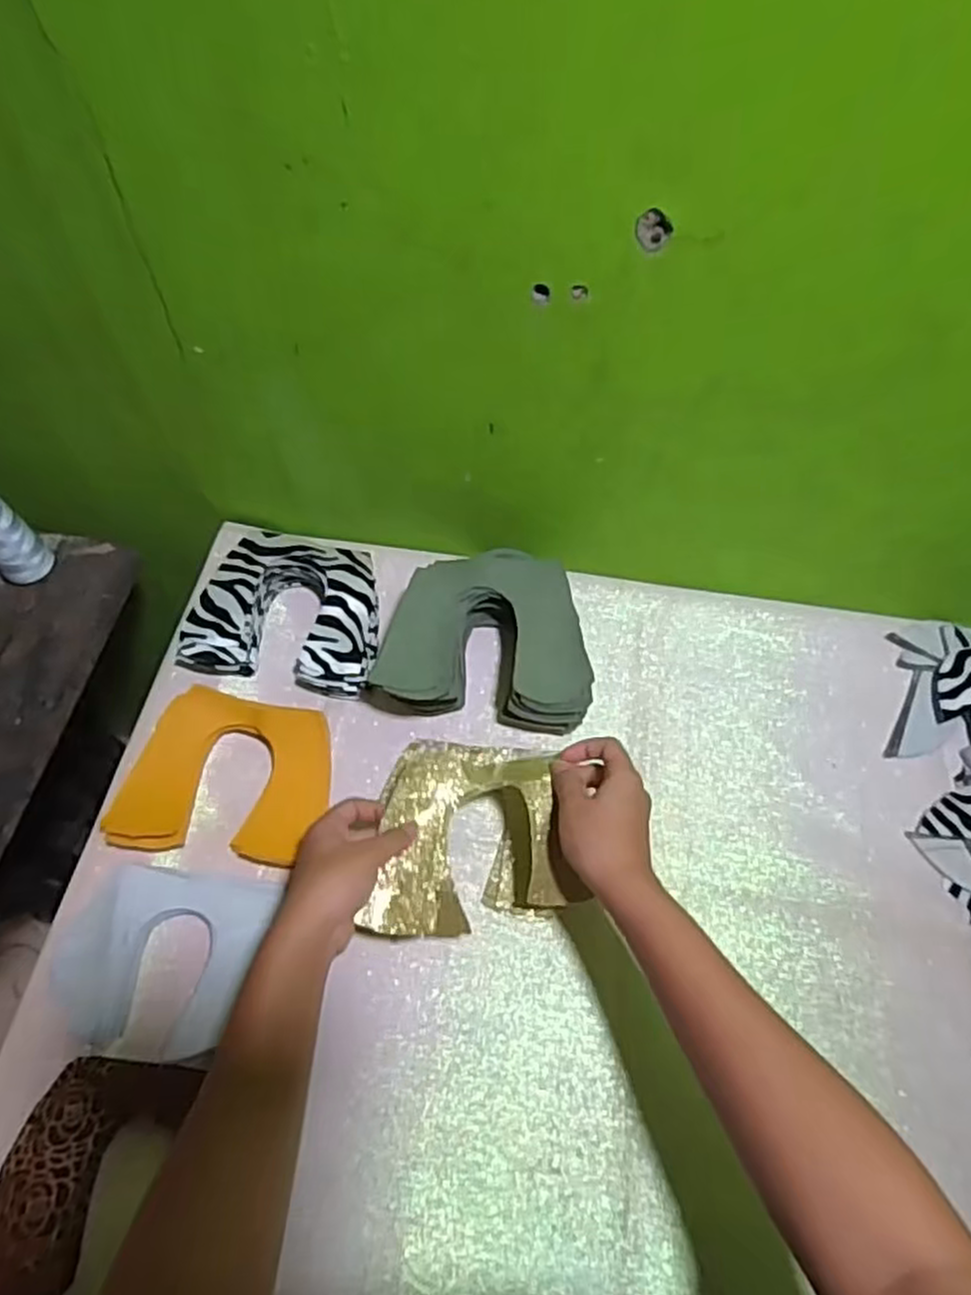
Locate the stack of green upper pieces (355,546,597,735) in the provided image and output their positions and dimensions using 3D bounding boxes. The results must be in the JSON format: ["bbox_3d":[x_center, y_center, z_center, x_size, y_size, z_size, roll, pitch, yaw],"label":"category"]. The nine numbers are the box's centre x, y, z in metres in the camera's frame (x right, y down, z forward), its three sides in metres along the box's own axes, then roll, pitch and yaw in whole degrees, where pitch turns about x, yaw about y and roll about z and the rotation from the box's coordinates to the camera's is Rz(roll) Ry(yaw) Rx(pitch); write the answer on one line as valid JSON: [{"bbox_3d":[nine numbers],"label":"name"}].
[{"bbox_3d":[0.000,-0.013,0.627,0.176,0.067,0.155,6,61,2],"label":"stack of green upper pieces"}]

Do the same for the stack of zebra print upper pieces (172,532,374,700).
[{"bbox_3d":[-0.171,-0.032,0.651,0.157,0.048,0.134,6,61,2],"label":"stack of zebra print upper pieces"}]

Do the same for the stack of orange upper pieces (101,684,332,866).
[{"bbox_3d":[-0.201,0.101,0.574,0.149,0.017,0.124,13,70,-10],"label":"stack of orange upper pieces"}]

